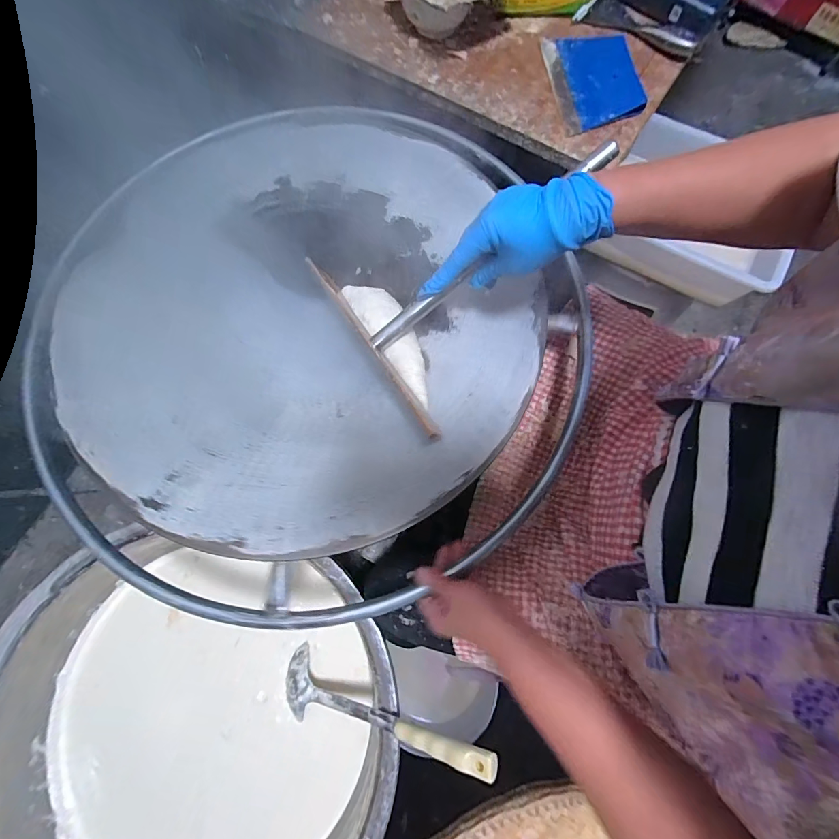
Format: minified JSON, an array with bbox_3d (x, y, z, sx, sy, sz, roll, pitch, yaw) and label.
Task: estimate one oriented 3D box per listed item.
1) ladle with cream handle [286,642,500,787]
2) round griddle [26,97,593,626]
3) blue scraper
[{"bbox_3d":[-0.058,0.378,0.500,0.334,0.025,0.087,-5,71,34],"label":"ladle with cream handle"},{"bbox_3d":[-0.128,-0.128,0.485,0.605,0.055,0.649,0,75,0],"label":"round griddle"},{"bbox_3d":[0.265,-0.520,0.599,0.120,0.016,0.195,-7,75,-2],"label":"blue scraper"}]

